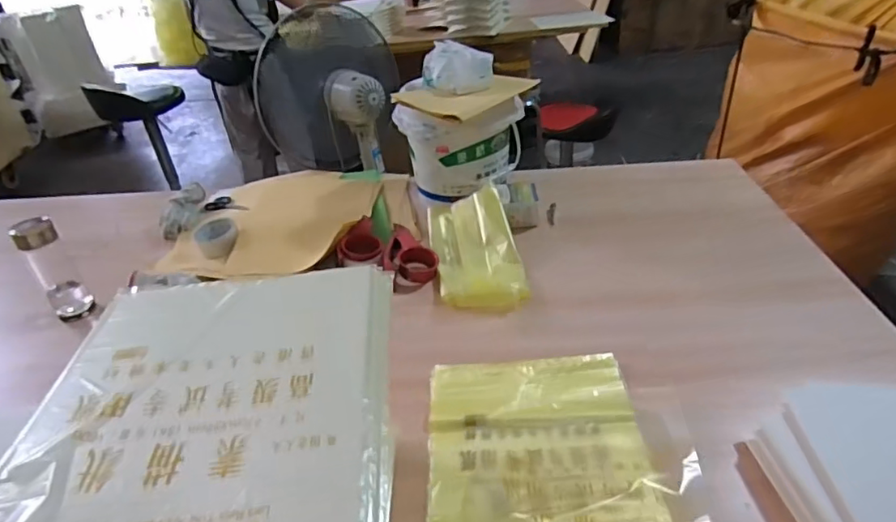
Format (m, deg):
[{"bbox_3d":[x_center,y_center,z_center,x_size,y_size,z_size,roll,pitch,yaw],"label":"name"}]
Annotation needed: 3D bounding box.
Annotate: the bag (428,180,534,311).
[{"bbox_3d":[0.055,-0.030,1.108,0.167,0.080,0.322,-8,35,-5],"label":"bag"}]

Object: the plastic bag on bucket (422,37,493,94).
[{"bbox_3d":[0.021,-0.429,1.215,0.151,0.082,0.116,-5,34,-1],"label":"plastic bag on bucket"}]

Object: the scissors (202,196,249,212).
[{"bbox_3d":[-0.550,-0.136,1.375,0.197,0.013,0.073,12,36,42],"label":"scissors"}]

